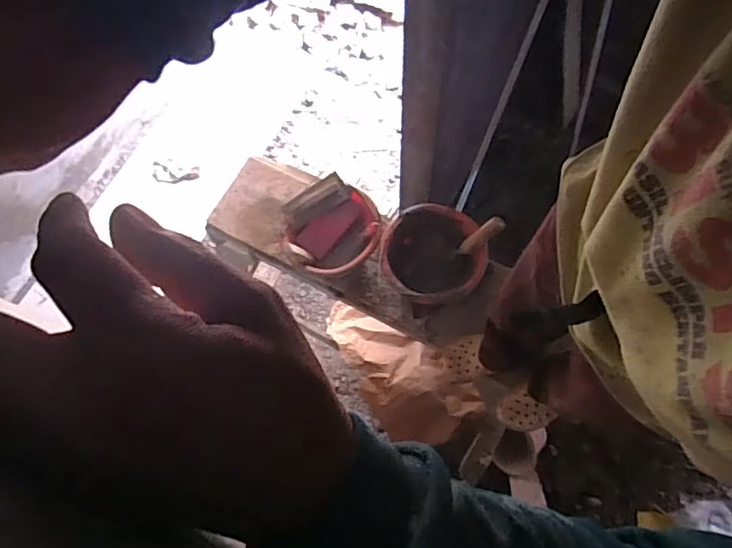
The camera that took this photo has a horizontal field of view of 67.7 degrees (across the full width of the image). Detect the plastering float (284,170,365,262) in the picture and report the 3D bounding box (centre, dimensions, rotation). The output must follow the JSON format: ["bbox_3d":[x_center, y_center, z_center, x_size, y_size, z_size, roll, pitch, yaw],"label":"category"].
[{"bbox_3d":[-0.110,-0.140,1.308,0.143,0.060,0.209,44,70,-8],"label":"plastering float"}]

